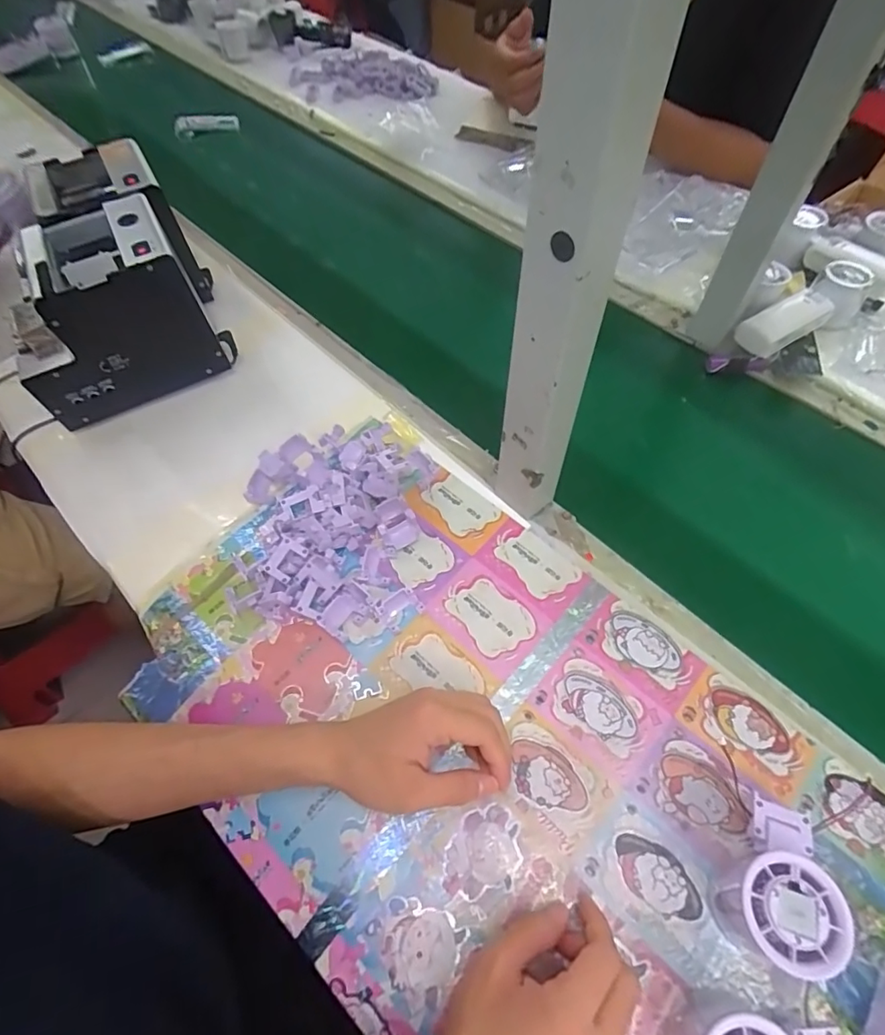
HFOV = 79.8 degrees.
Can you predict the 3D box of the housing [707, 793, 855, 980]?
[{"bbox_3d":[0.211,0.228,0.334,0.061,0.053,0.087,23,61,14],"label":"housing"}]

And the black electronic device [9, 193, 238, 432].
[{"bbox_3d":[-0.357,-0.220,0.576,0.199,0.155,0.133,-25,62,-14],"label":"black electronic device"}]

